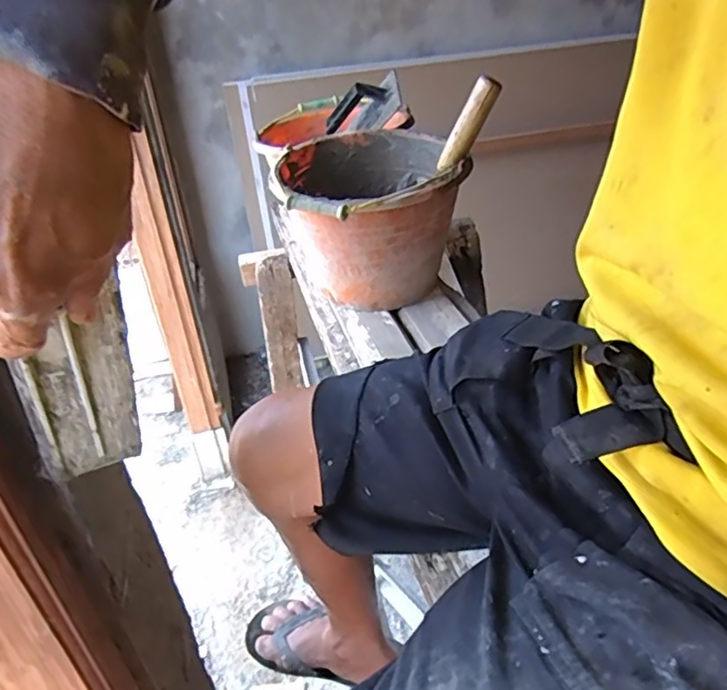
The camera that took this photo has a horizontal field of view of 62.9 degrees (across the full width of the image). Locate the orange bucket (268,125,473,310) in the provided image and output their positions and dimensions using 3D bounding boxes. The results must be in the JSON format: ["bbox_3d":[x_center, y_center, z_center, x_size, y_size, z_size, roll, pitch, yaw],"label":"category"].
[{"bbox_3d":[0.010,-0.179,0.884,0.261,0.191,0.291,-9,34,-8],"label":"orange bucket"}]

